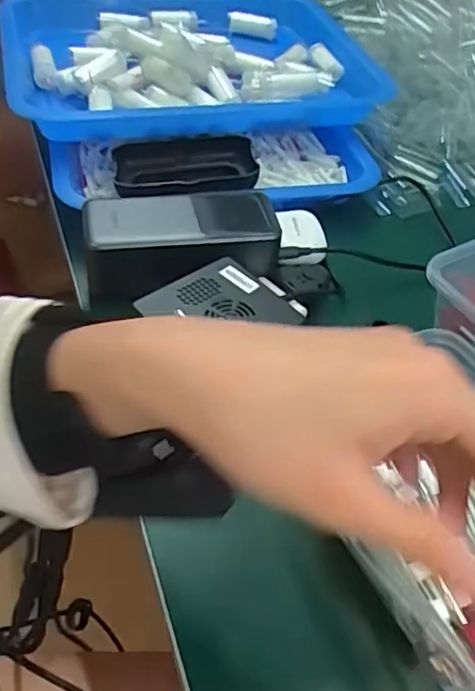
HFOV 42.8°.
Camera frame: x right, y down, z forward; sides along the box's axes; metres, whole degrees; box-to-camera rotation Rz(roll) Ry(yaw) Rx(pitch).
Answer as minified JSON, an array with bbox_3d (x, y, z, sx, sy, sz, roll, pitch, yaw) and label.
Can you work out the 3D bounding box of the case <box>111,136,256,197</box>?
[{"bbox_3d":[-0.040,-0.134,0.472,0.113,0.026,0.084,-14,50,-18],"label":"case"}]

